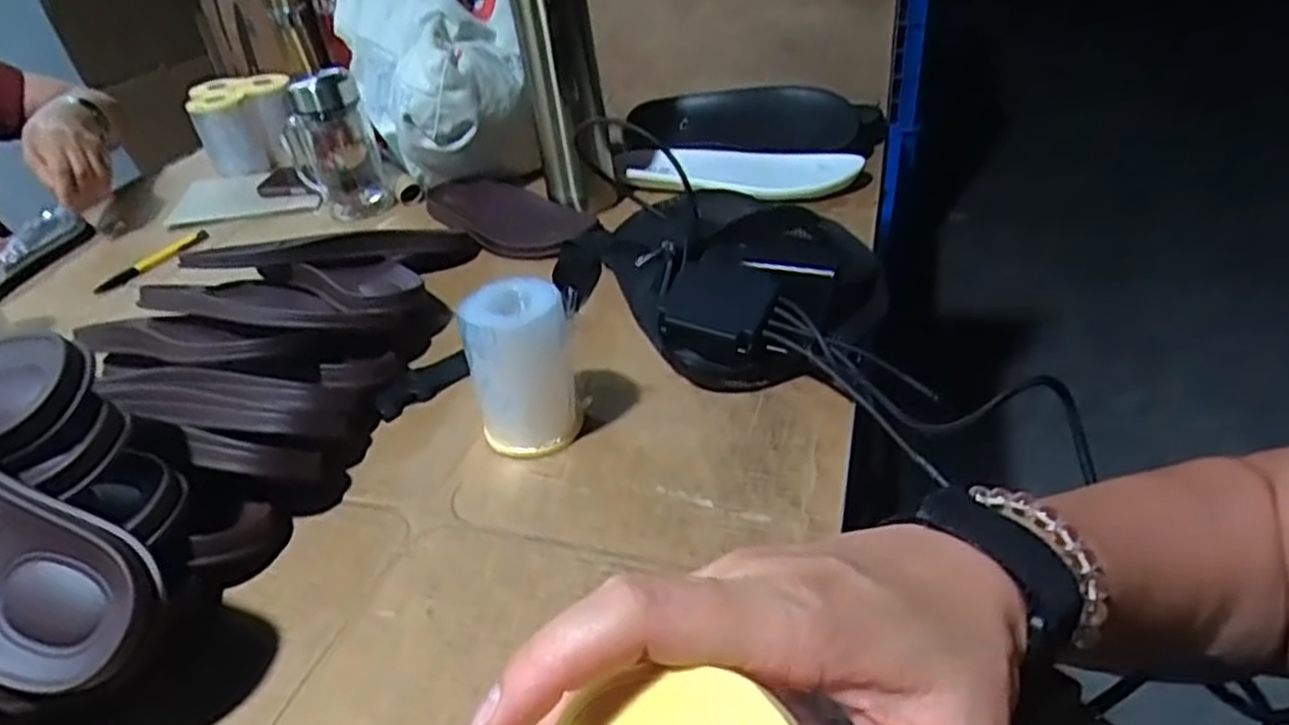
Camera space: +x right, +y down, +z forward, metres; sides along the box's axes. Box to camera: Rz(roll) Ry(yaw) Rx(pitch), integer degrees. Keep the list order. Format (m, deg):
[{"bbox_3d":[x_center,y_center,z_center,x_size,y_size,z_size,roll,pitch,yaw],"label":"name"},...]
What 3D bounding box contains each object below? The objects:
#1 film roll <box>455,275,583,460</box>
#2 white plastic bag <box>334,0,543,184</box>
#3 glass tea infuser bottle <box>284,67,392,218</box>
[{"bbox_3d":[-0.082,0.006,0.523,0.068,0.108,0.057,-11,35,-6],"label":"film roll"},{"bbox_3d":[-0.263,-0.377,0.948,0.194,0.276,0.290,-15,36,-13],"label":"white plastic bag"},{"bbox_3d":[-0.373,-0.259,0.920,0.100,0.159,0.102,-20,37,-18],"label":"glass tea infuser bottle"}]

